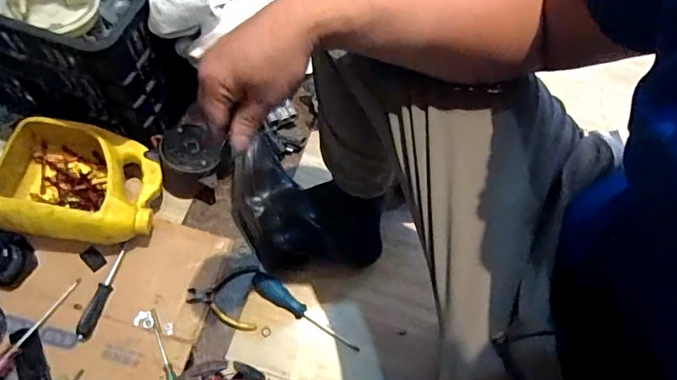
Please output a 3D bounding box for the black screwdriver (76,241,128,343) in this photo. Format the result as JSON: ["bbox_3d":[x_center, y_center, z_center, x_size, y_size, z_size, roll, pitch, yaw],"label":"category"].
[{"bbox_3d":[-0.354,0.152,0.722,0.018,0.021,0.154,9,56,3],"label":"black screwdriver"}]

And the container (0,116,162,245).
[{"bbox_3d":[-0.397,-0.015,0.731,0.226,0.108,0.180,4,68,-1],"label":"container"}]

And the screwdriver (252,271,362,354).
[{"bbox_3d":[-0.054,0.188,0.739,0.198,0.034,0.030,31,65,9],"label":"screwdriver"}]

